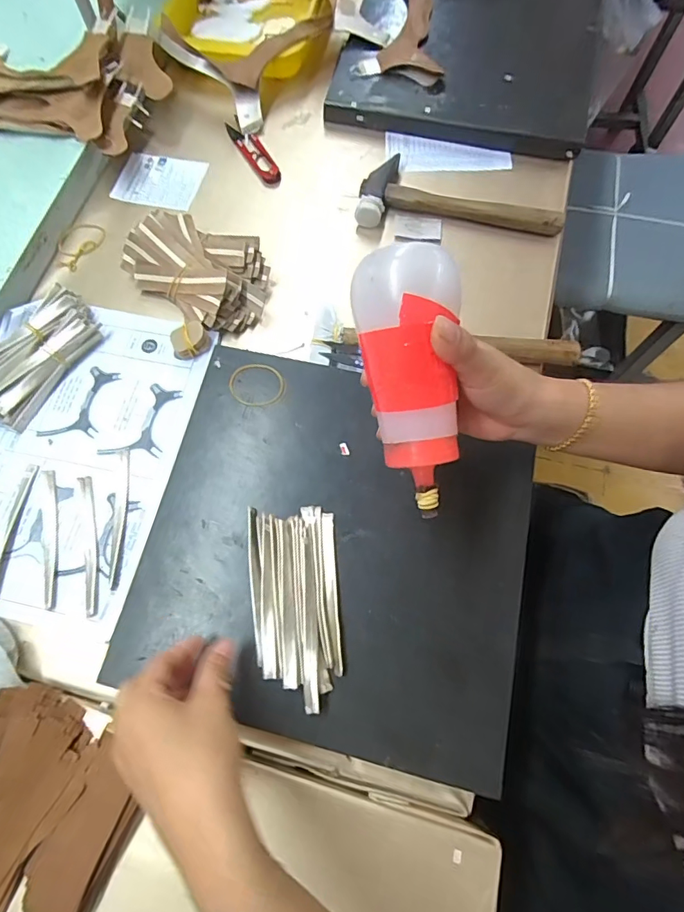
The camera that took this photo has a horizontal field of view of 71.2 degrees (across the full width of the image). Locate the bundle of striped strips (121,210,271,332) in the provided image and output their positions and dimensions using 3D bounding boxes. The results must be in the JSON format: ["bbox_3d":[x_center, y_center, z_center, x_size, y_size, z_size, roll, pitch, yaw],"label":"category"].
[{"bbox_3d":[-0.143,-0.191,0.487,0.152,0.041,0.098,33,74,12],"label":"bundle of striped strips"}]

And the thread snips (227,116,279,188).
[{"bbox_3d":[-0.105,-0.362,0.564,0.028,0.009,0.113,-29,72,-9],"label":"thread snips"}]

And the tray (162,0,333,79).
[{"bbox_3d":[-0.111,-0.591,0.623,0.205,0.048,0.274,9,71,4],"label":"tray"}]

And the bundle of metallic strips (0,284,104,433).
[{"bbox_3d":[-0.296,-0.099,0.460,0.061,0.029,0.137,29,73,11],"label":"bundle of metallic strips"}]

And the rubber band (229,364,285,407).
[{"bbox_3d":[-0.077,-0.066,0.437,0.049,0.004,0.043,8,71,4],"label":"rubber band"}]

